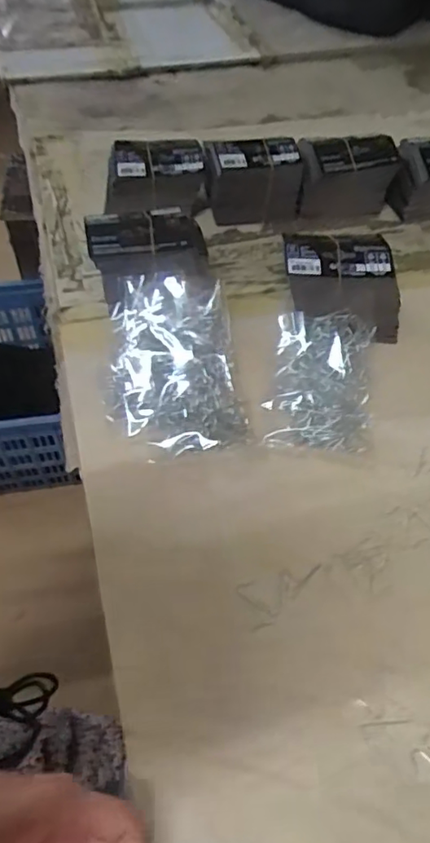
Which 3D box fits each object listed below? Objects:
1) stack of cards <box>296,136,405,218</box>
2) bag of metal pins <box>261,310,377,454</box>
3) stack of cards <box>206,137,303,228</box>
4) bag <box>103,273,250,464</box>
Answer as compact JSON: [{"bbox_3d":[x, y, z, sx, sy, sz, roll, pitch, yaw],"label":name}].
[{"bbox_3d":[0.156,-0.290,0.702,0.119,0.082,0.068,-8,53,-8],"label":"stack of cards"},{"bbox_3d":[0.096,-0.037,0.518,0.087,0.032,0.139,7,52,4],"label":"bag of metal pins"},{"bbox_3d":[0.045,-0.283,0.689,0.108,0.086,0.055,-3,52,-4],"label":"stack of cards"},{"bbox_3d":[-0.040,-0.055,0.520,0.116,0.050,0.176,-8,53,-7],"label":"bag"}]

